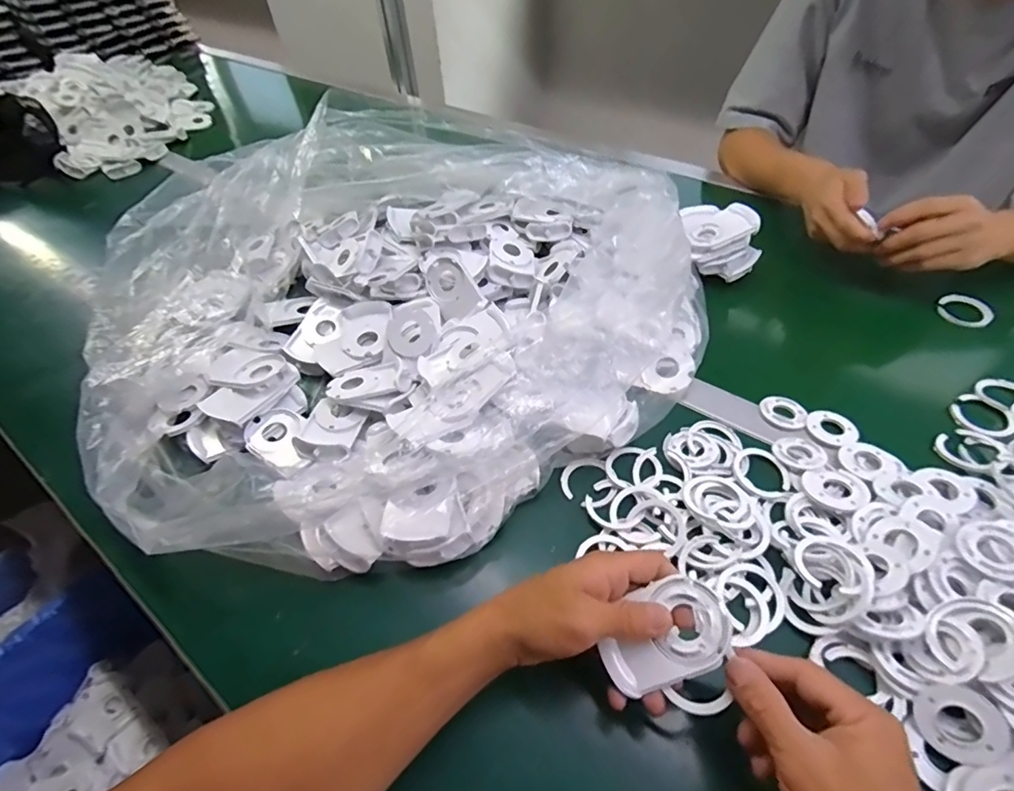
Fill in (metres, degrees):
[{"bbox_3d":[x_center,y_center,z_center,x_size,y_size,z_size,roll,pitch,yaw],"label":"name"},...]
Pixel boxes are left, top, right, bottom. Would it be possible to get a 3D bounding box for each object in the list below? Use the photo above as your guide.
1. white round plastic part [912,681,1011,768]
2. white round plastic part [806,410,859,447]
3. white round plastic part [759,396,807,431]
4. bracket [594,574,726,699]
[{"bbox_3d":[0.284,0.206,0.323,0.044,0.005,0.043,-12,70,35],"label":"white round plastic part"},{"bbox_3d":[0.310,0.031,0.490,0.043,0.005,0.039,32,59,28],"label":"white round plastic part"},{"bbox_3d":[0.278,0.018,0.514,0.039,0.010,0.045,-30,53,-20],"label":"white round plastic part"},{"bbox_3d":[0.099,0.154,0.331,0.082,0.008,0.057,-32,58,12],"label":"bracket"}]

